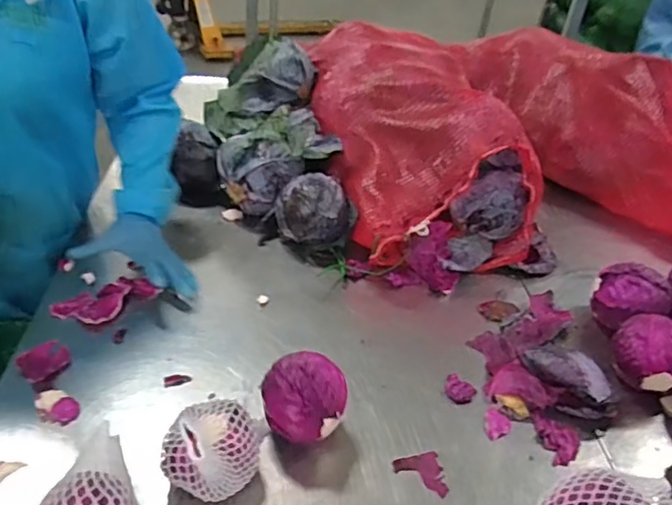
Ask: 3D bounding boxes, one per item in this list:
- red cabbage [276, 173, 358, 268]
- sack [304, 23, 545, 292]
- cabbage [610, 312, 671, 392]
[{"bbox_3d":[-0.038,-0.061,1.047,0.140,0.111,0.120,6,35,-1],"label":"red cabbage"},{"bbox_3d":[0.150,-0.235,1.207,0.363,0.249,0.635,-3,36,-13],"label":"sack"},{"bbox_3d":[0.456,0.154,0.857,0.088,0.100,0.106,-20,43,-32],"label":"cabbage"}]

